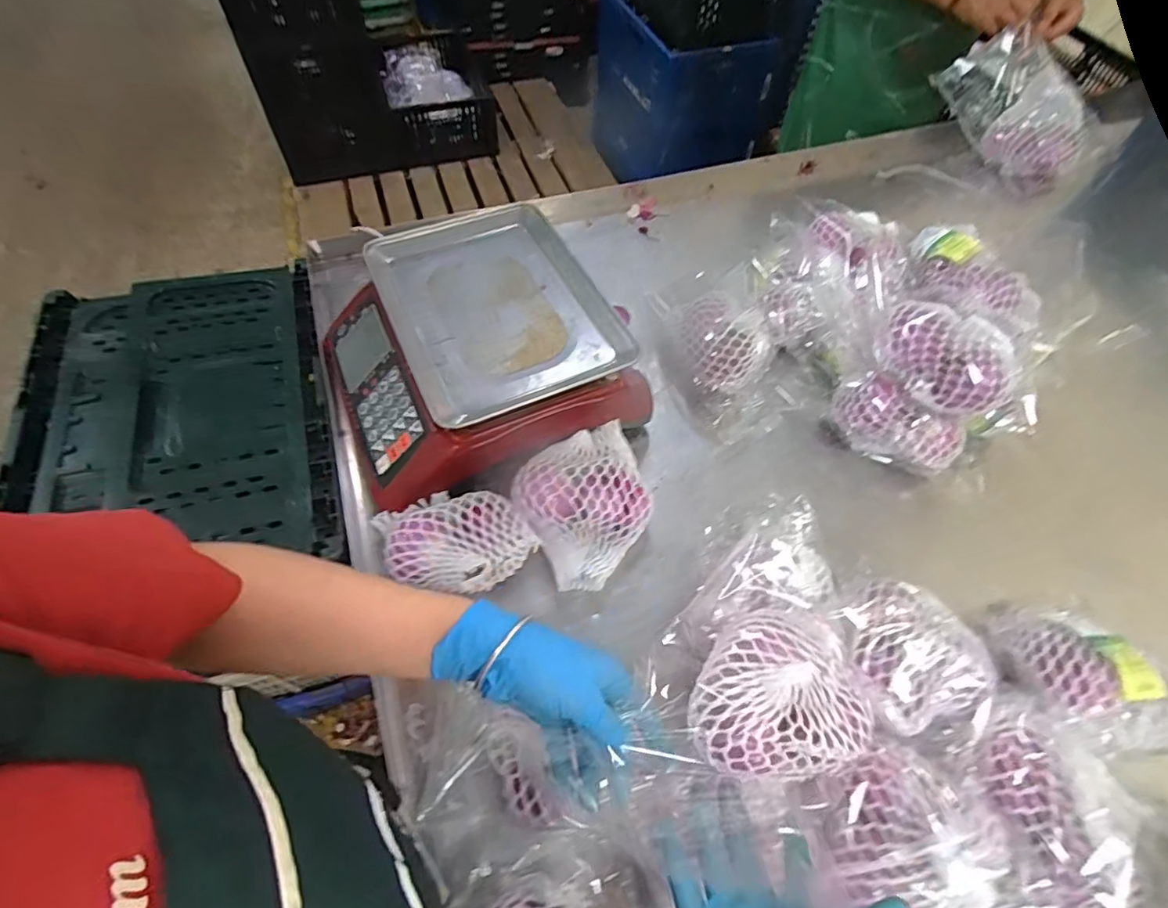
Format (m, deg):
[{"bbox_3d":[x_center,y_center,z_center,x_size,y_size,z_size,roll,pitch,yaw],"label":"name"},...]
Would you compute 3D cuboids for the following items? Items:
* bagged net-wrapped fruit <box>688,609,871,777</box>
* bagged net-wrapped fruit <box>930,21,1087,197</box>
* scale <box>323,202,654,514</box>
[{"bbox_3d":[0.152,0.192,0.468,0.146,0.081,0.121,-3,57,-4],"label":"bagged net-wrapped fruit"},{"bbox_3d":[0.802,-0.633,1.067,0.158,0.122,0.293,-15,74,-12],"label":"bagged net-wrapped fruit"},{"bbox_3d":[-0.149,-0.140,0.716,0.328,0.116,0.351,-21,60,-15],"label":"scale"}]

